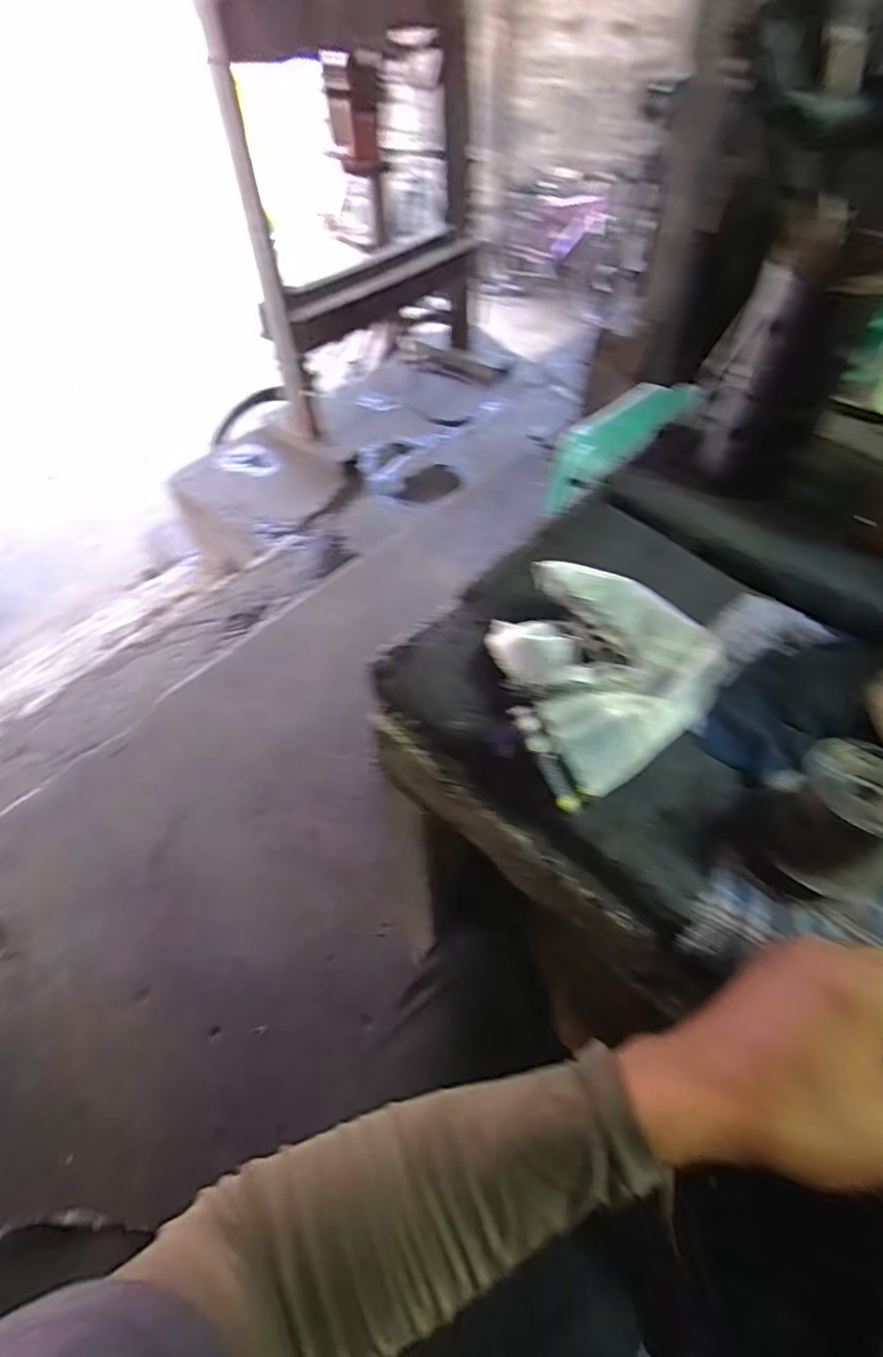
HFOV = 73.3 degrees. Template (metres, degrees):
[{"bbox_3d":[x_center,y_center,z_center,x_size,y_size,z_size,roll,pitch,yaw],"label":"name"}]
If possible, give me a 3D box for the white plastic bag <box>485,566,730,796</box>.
[{"bbox_3d":[0.099,-0.009,0.386,0.146,0.069,0.153,-25,55,-15],"label":"white plastic bag"}]

